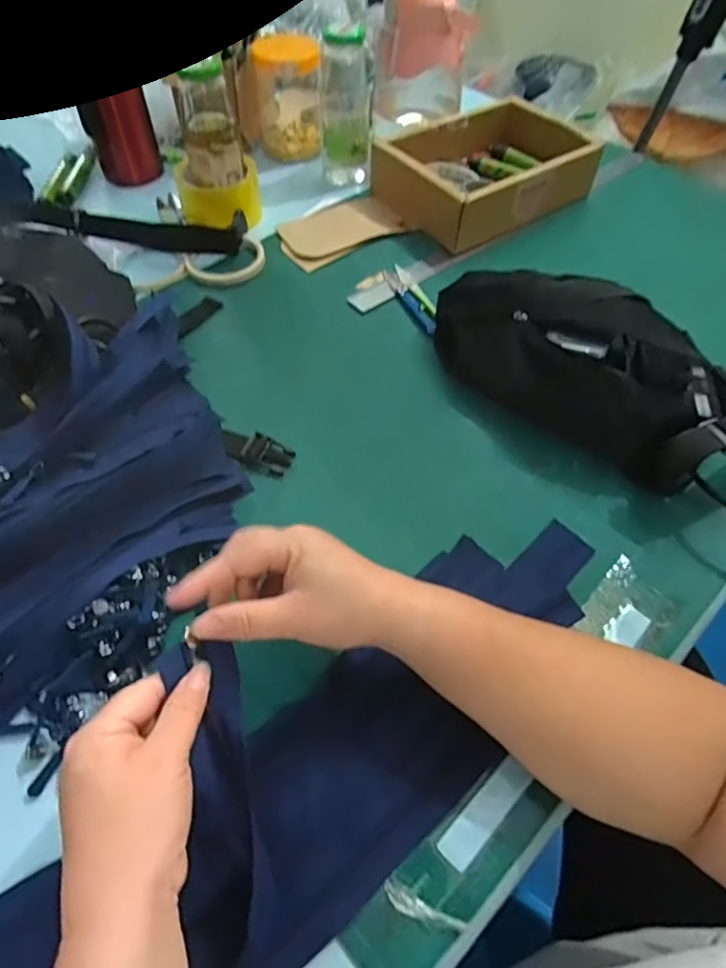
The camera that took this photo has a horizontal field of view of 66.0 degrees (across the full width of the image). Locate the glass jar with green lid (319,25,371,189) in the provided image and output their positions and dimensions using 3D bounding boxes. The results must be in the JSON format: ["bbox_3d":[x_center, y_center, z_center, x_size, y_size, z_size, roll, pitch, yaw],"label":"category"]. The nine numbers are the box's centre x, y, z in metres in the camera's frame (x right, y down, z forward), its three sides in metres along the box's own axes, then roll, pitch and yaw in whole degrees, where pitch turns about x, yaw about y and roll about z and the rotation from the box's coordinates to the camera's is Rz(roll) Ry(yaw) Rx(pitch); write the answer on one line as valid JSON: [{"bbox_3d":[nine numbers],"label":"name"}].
[{"bbox_3d":[-0.021,-0.451,0.696,0.059,0.141,0.057,1,56,-1],"label":"glass jar with green lid"}]

